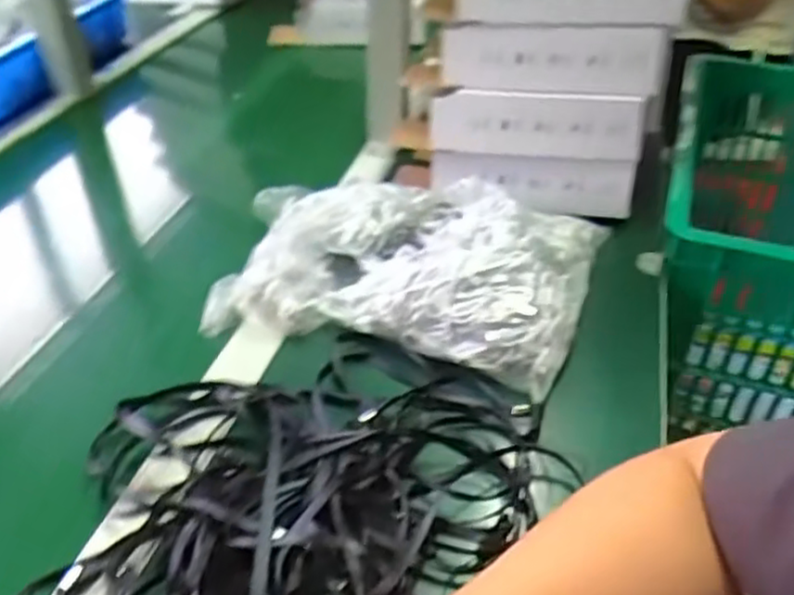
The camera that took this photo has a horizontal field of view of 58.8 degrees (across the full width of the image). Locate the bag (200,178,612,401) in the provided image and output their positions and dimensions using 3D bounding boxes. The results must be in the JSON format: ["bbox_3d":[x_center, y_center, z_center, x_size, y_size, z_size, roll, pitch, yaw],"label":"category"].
[{"bbox_3d":[0.006,-0.035,0.600,0.307,0.062,0.195,11,41,13],"label":"bag"}]

